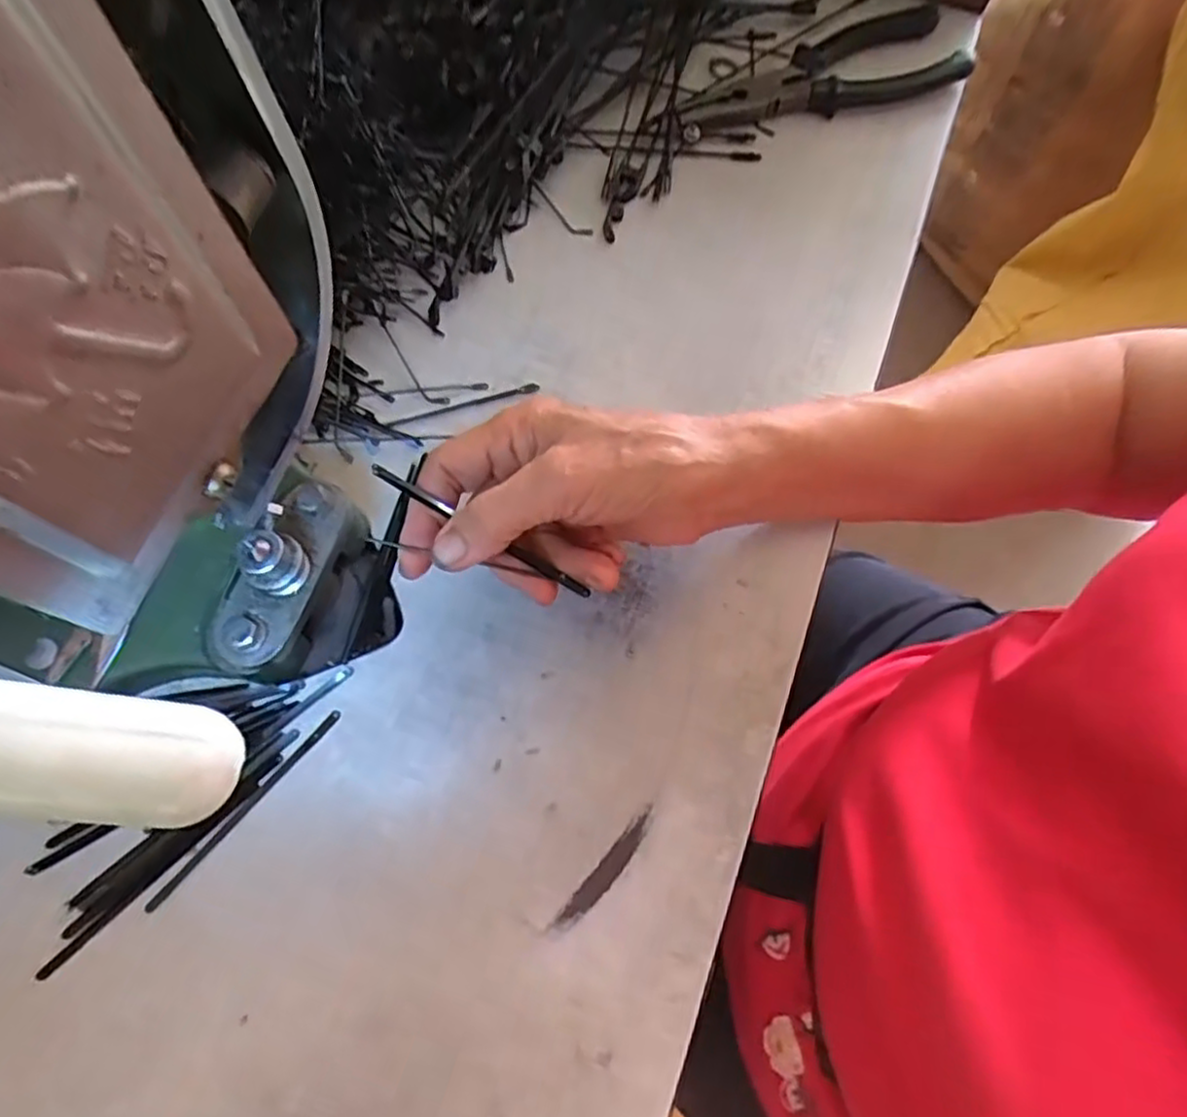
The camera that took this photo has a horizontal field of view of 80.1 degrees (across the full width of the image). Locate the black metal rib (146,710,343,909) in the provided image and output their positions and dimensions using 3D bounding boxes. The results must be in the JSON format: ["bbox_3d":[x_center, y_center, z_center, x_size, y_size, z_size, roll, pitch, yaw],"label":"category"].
[{"bbox_3d":[-0.144,0.102,0.291,0.005,0.004,0.099,40,74,11],"label":"black metal rib"}]

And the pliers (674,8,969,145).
[{"bbox_3d":[0.131,-0.284,0.413,0.180,0.015,0.061,-21,73,-9],"label":"pliers"}]

